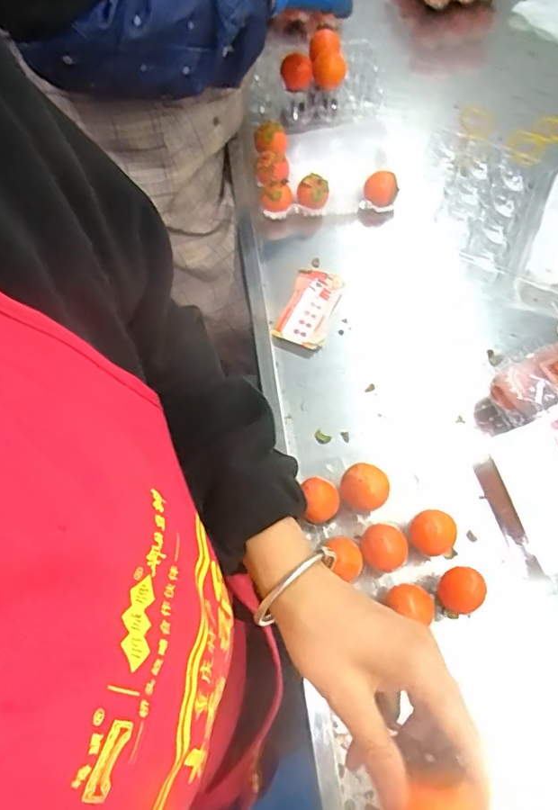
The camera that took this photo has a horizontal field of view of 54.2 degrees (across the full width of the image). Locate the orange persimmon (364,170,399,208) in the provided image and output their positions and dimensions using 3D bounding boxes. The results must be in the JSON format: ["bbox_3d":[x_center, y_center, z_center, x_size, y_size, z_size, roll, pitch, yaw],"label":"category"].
[{"bbox_3d":[0.133,-0.281,0.709,0.042,0.030,0.041,9,69,5],"label":"orange persimmon"}]

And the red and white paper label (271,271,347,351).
[{"bbox_3d":[0.038,-0.117,0.664,0.058,0.020,0.103,21,70,9],"label":"red and white paper label"}]

